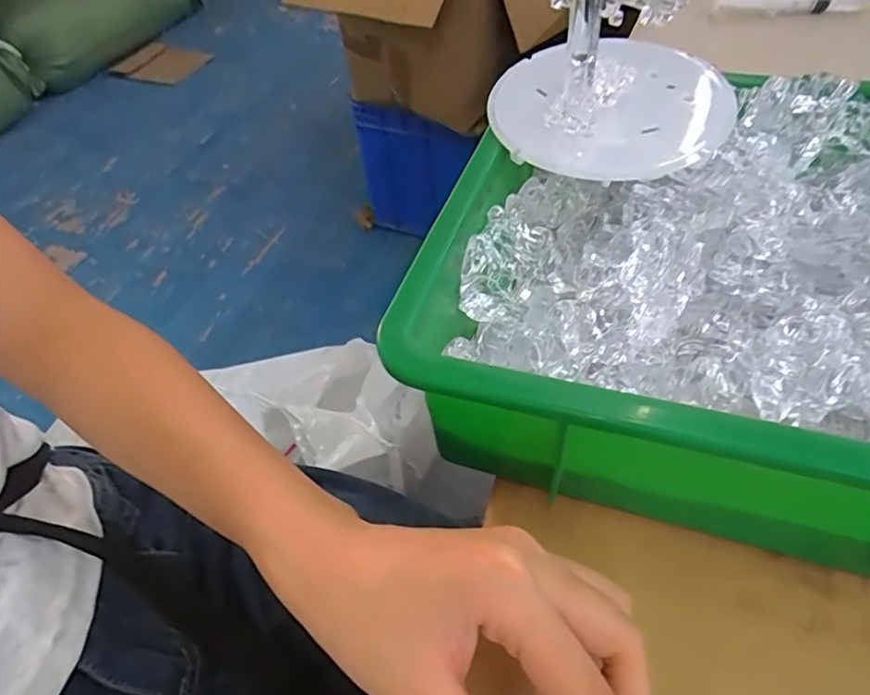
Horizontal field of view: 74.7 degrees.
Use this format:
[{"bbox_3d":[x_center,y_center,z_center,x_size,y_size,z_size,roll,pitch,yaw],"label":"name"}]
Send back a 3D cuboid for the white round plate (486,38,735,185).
[{"bbox_3d":[0.094,-0.139,0.323,0.123,0.022,0.123,-3,49,3],"label":"white round plate"}]

